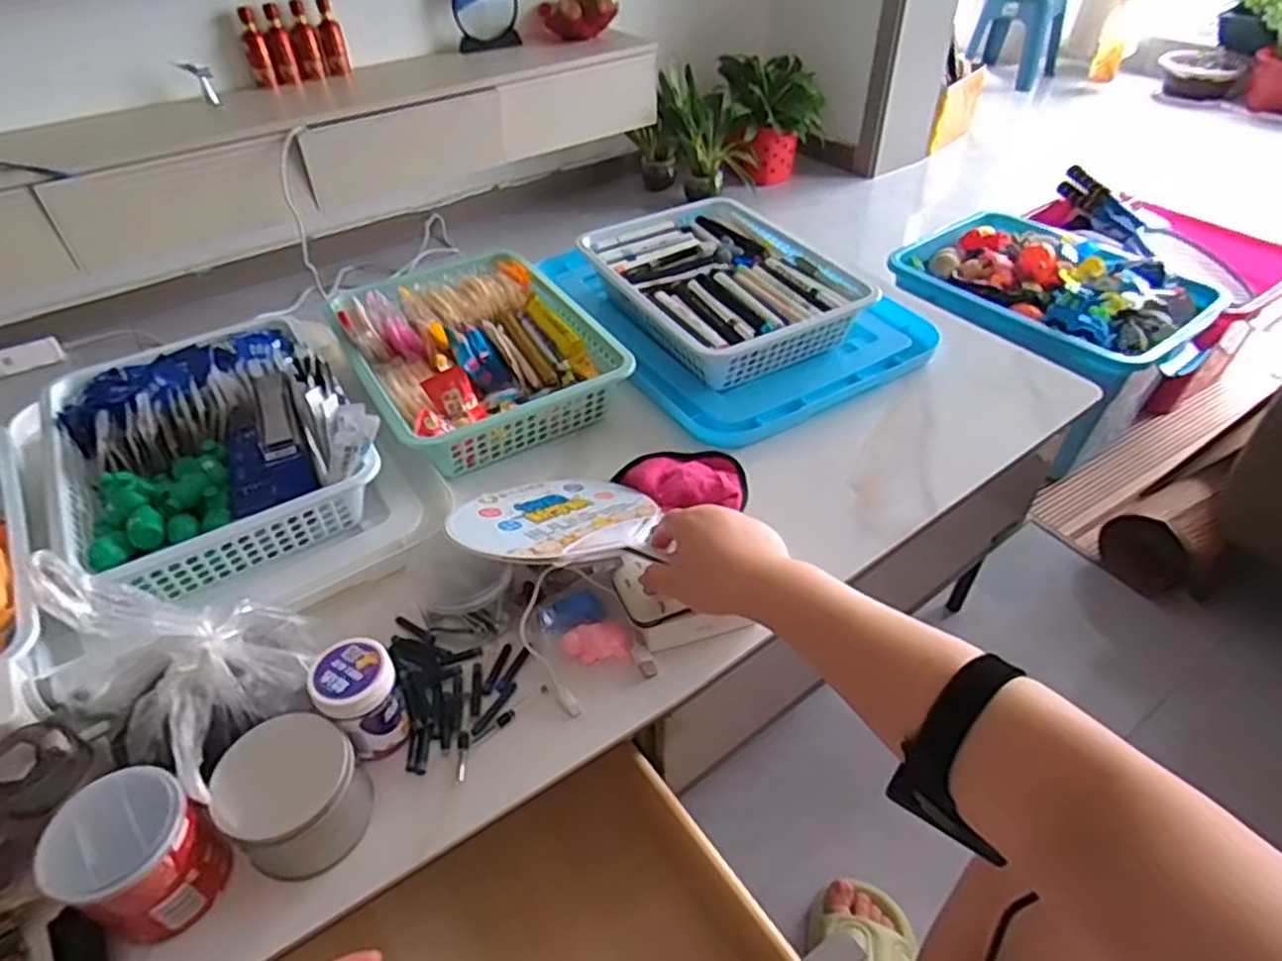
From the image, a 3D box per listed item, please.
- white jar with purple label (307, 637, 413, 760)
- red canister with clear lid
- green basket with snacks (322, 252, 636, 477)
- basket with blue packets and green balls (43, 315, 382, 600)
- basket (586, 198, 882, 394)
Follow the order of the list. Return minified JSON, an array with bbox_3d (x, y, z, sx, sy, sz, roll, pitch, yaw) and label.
[{"bbox_3d":[-0.198,0.157,0.527,0.052,0.079,0.054,-1,43,1],"label":"white jar with purple label"},{"bbox_3d":[-0.301,0.226,0.446,0.067,0.080,0.070,22,48,24],"label":"red canister with clear lid"},{"bbox_3d":[-0.194,-0.152,0.848,0.252,0.077,0.318,-23,47,-22],"label":"green basket with snacks"},{"bbox_3d":[-0.421,-0.047,0.715,0.252,0.105,0.328,-26,48,-24],"label":"basket with blue packets and green balls"},{"bbox_3d":[0.095,-0.256,0.953,0.259,0.068,0.343,-21,46,-20],"label":"basket"}]

